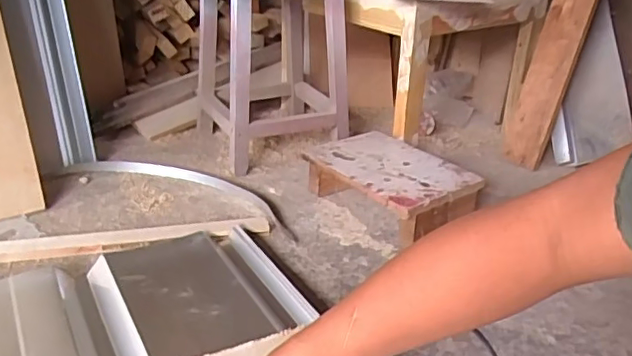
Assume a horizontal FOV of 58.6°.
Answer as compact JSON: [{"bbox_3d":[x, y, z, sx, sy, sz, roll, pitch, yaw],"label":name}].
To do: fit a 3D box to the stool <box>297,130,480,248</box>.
[{"bbox_3d":[0.150,0.022,1.160,0.220,0.123,0.317,-13,29,-36],"label":"stool"}]

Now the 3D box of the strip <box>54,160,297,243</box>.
[{"bbox_3d":[-0.281,0.023,1.231,0.587,0.019,0.153,14,28,21],"label":"strip"}]

